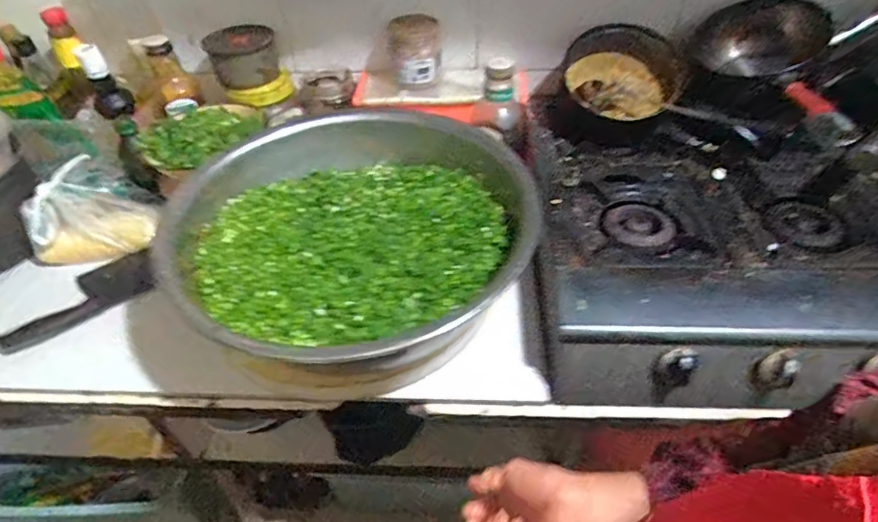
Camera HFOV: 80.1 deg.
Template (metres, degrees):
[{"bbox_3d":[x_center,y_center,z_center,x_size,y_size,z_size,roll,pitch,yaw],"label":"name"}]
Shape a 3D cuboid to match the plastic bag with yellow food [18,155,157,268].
[{"bbox_3d":[-0.523,-0.065,0.782,0.164,0.108,0.108,-33,53,-28],"label":"plastic bag with yellow food"}]

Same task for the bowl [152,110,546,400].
[{"bbox_3d":[-0.103,-0.018,0.709,0.415,0.174,0.441,0,44,0],"label":"bowl"}]

